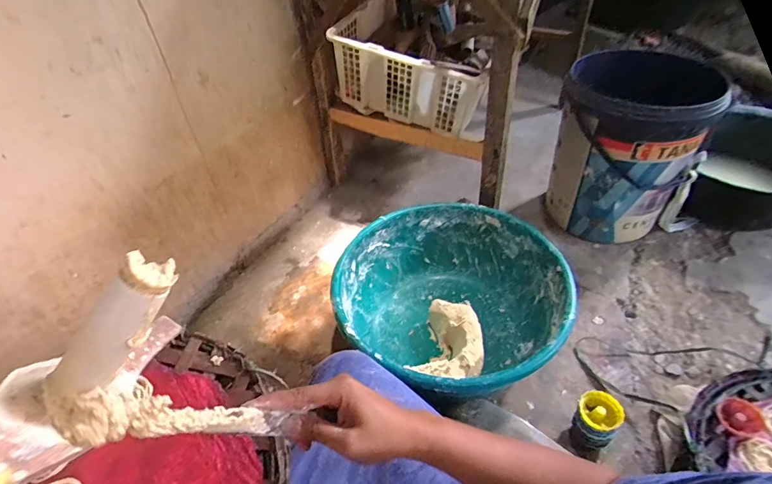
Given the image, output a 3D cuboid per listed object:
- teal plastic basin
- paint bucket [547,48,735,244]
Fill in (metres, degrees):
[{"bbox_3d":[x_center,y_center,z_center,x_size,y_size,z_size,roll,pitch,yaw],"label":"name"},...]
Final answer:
[{"bbox_3d":[0.121,0.129,0.828,0.410,0.185,0.416,-2,44,2],"label":"teal plastic basin"},{"bbox_3d":[0.562,-0.208,1.011,0.304,0.378,0.284,31,54,31],"label":"paint bucket"}]

